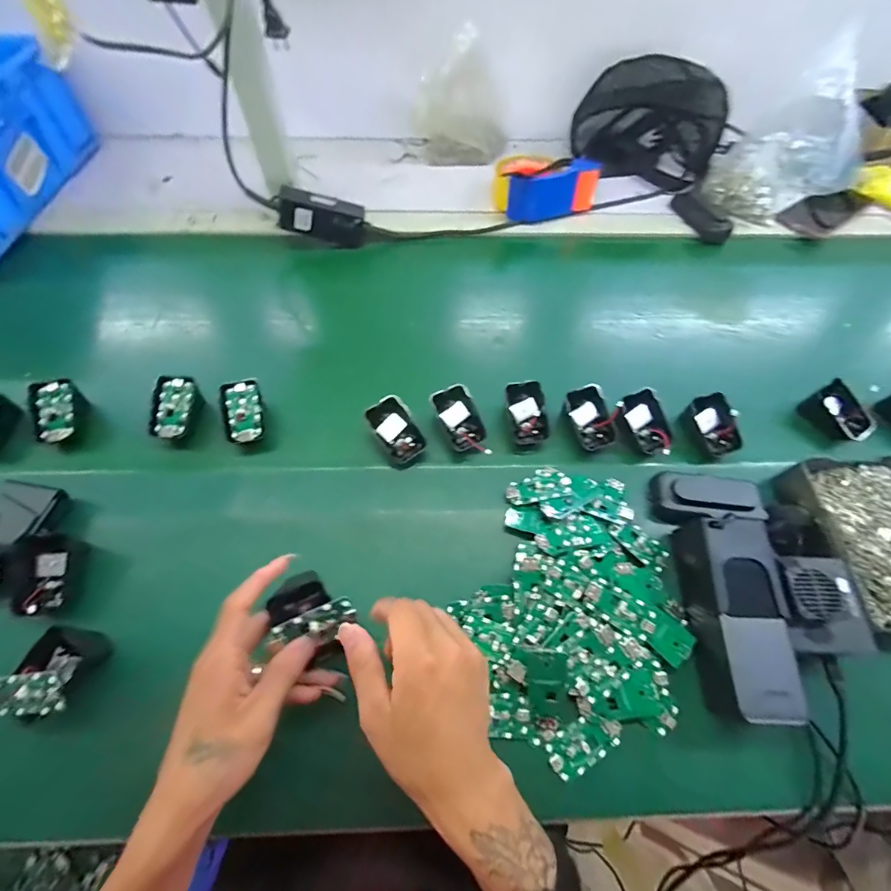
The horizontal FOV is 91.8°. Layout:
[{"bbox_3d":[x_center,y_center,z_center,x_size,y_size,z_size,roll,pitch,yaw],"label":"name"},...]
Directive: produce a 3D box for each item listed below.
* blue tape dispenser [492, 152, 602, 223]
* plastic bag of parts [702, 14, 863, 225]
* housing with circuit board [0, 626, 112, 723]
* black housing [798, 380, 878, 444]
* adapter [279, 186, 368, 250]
[{"bbox_3d":[0.147,-0.413,0.677,0.153,0.064,0.097,-6,60,-5],"label":"blue tape dispenser"},{"bbox_3d":[0.495,-0.430,0.610,0.147,0.202,0.140,15,61,8],"label":"plastic bag of parts"},{"bbox_3d":[-0.316,0.181,0.343,0.059,0.040,0.066,7,60,3],"label":"housing with circuit board"},{"bbox_3d":[0.452,-0.037,0.496,0.043,0.039,0.069,-18,62,-11],"label":"black housing"},{"bbox_3d":[-0.173,-0.322,0.614,0.118,0.051,0.034,9,58,-16],"label":"adapter"}]

